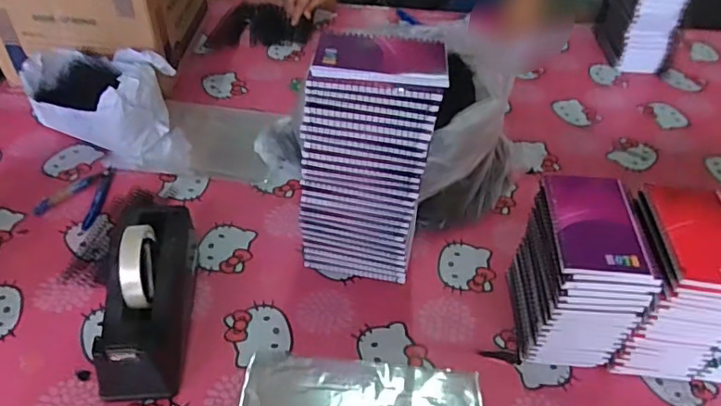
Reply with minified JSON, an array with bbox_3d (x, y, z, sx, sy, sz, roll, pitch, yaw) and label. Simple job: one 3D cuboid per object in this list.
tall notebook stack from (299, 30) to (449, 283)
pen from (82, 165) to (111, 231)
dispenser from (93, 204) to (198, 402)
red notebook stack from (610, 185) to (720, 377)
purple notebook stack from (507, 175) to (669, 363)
[{"bbox_3d":[0.009,-0.038,0.632,0.138,0.288,0.091,10,44,6],"label":"tall notebook stack"},{"bbox_3d":[-0.364,-0.008,0.762,0.017,0.008,0.113,0,44,-4],"label":"pen"},{"bbox_3d":[-0.227,0.096,0.597,0.079,0.124,0.221,-2,44,-6],"label":"dispenser"},{"bbox_3d":[0.332,0.091,0.597,0.100,0.180,0.132,5,44,1],"label":"red notebook stack"},{"bbox_3d":[0.234,0.080,0.602,0.094,0.177,0.133,3,44,-1],"label":"purple notebook stack"}]

